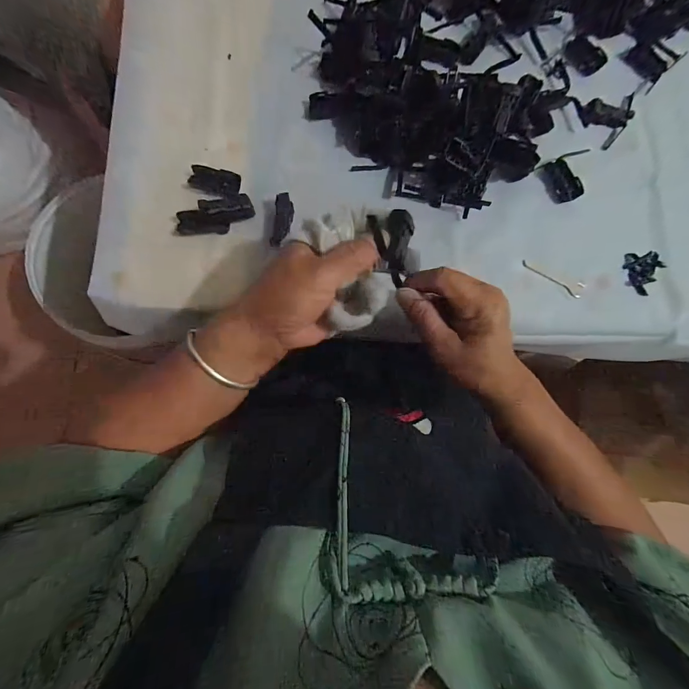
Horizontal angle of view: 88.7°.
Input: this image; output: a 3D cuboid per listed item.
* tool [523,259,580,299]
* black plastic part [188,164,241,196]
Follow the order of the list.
[{"bbox_3d":[0.216,-0.071,0.365,0.070,0.006,0.016,29,81,1],"label":"tool"},{"bbox_3d":[-0.124,-0.157,0.336,0.046,0.006,0.024,15,79,-4],"label":"black plastic part"}]

